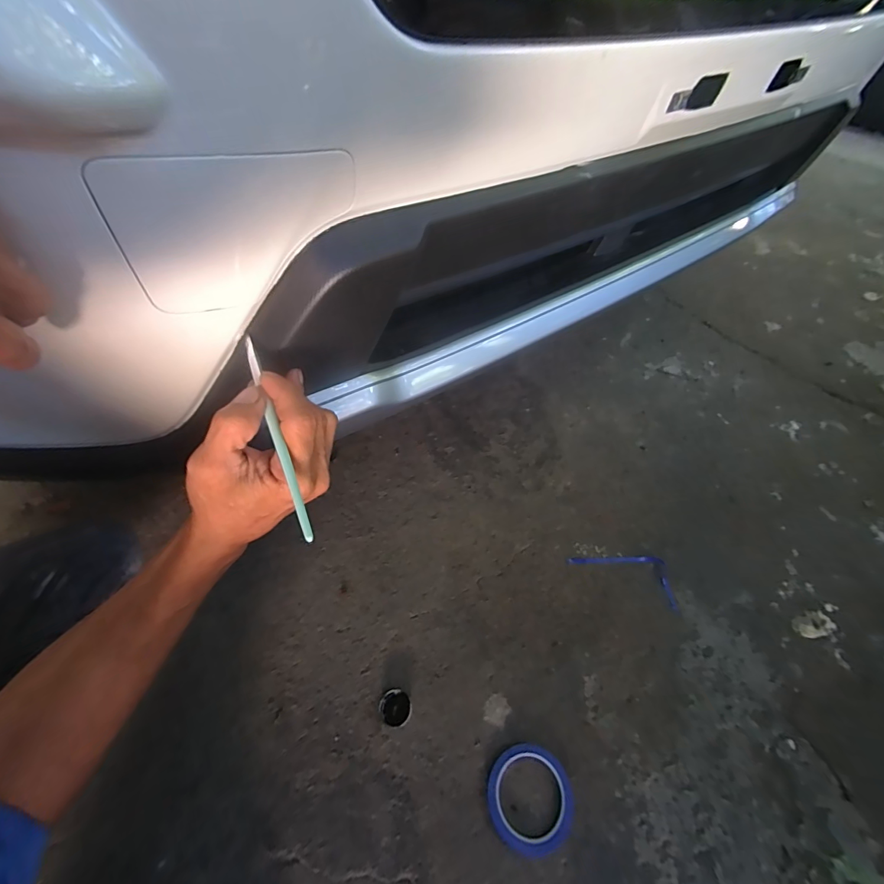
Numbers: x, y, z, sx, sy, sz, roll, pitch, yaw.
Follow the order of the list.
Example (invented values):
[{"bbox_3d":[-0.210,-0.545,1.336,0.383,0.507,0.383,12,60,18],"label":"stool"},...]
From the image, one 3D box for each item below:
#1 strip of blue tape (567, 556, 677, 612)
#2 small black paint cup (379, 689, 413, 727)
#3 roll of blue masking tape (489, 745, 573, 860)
[{"bbox_3d":[0.301,0.207,0.686,0.173,0.004,0.074,19,54,9],"label":"strip of blue tape"},{"bbox_3d":[-0.060,0.346,0.539,0.038,0.018,0.041,3,54,-3],"label":"small black paint cup"},{"bbox_3d":[0.108,0.429,0.500,0.105,0.013,0.099,3,54,-3],"label":"roll of blue masking tape"}]

